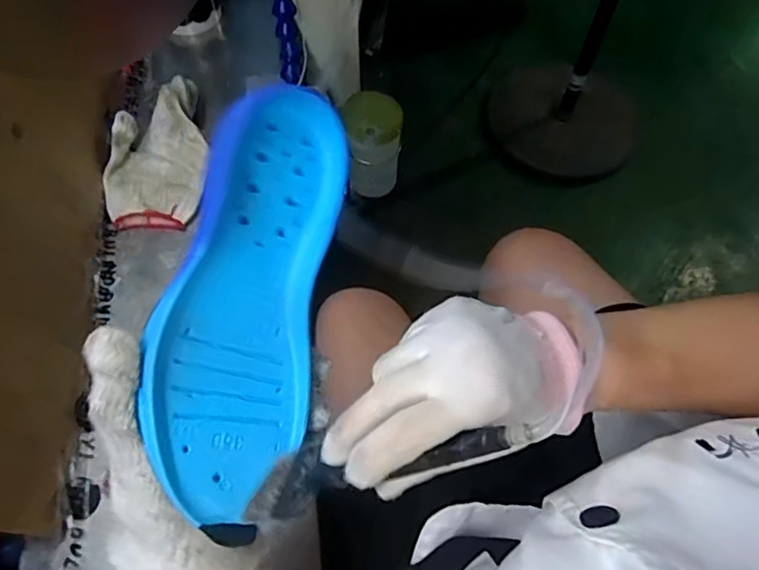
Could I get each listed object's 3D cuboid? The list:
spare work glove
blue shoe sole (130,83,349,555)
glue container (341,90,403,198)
[{"bbox_3d":[-0.234,-0.146,0.613,0.102,0.052,0.173,3,62,1],"label":"spare work glove"},{"bbox_3d":[-0.070,0.006,0.317,0.089,0.024,0.232,15,77,-28],"label":"blue shoe sole"},{"bbox_3d":[-0.007,-0.183,0.767,0.069,0.149,0.063,0,62,-1],"label":"glue container"}]

